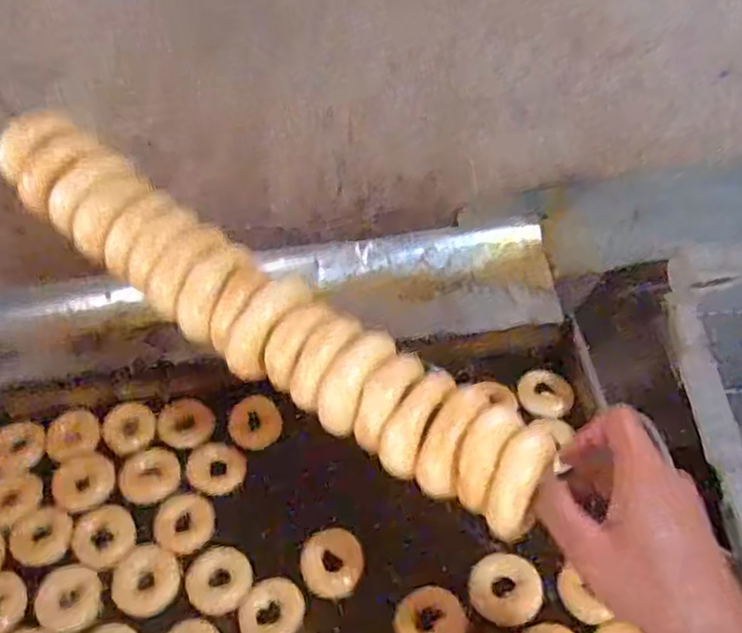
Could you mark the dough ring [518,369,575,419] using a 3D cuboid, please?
[{"bbox_3d":[0.234,0.104,0.954,0.071,0.028,0.055,13,51,15],"label":"dough ring"}]

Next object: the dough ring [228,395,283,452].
[{"bbox_3d":[-0.156,0.141,0.952,0.068,0.016,0.081,-31,53,-21],"label":"dough ring"}]

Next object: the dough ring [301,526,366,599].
[{"bbox_3d":[-0.044,0.283,0.821,0.070,0.013,0.073,-2,49,3],"label":"dough ring"}]

